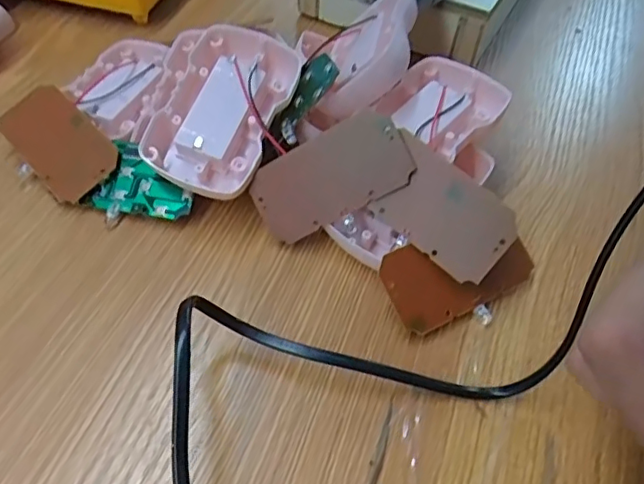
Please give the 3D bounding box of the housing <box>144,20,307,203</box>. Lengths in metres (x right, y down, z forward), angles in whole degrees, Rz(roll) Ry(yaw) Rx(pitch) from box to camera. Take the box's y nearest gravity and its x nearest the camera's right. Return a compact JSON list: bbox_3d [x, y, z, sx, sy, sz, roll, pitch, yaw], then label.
[{"bbox_3d":[-0.048,-0.066,0.284,0.053,0.019,0.085,22,75,-1],"label":"housing"}]

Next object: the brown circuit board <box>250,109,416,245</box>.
[{"bbox_3d":[0.003,-0.030,0.262,0.074,0.038,0.004,-28,5,19],"label":"brown circuit board"}]

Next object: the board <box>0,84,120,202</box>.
[{"bbox_3d":[-0.135,-0.053,0.292,0.069,0.004,0.038,42,77,17],"label":"board"}]

